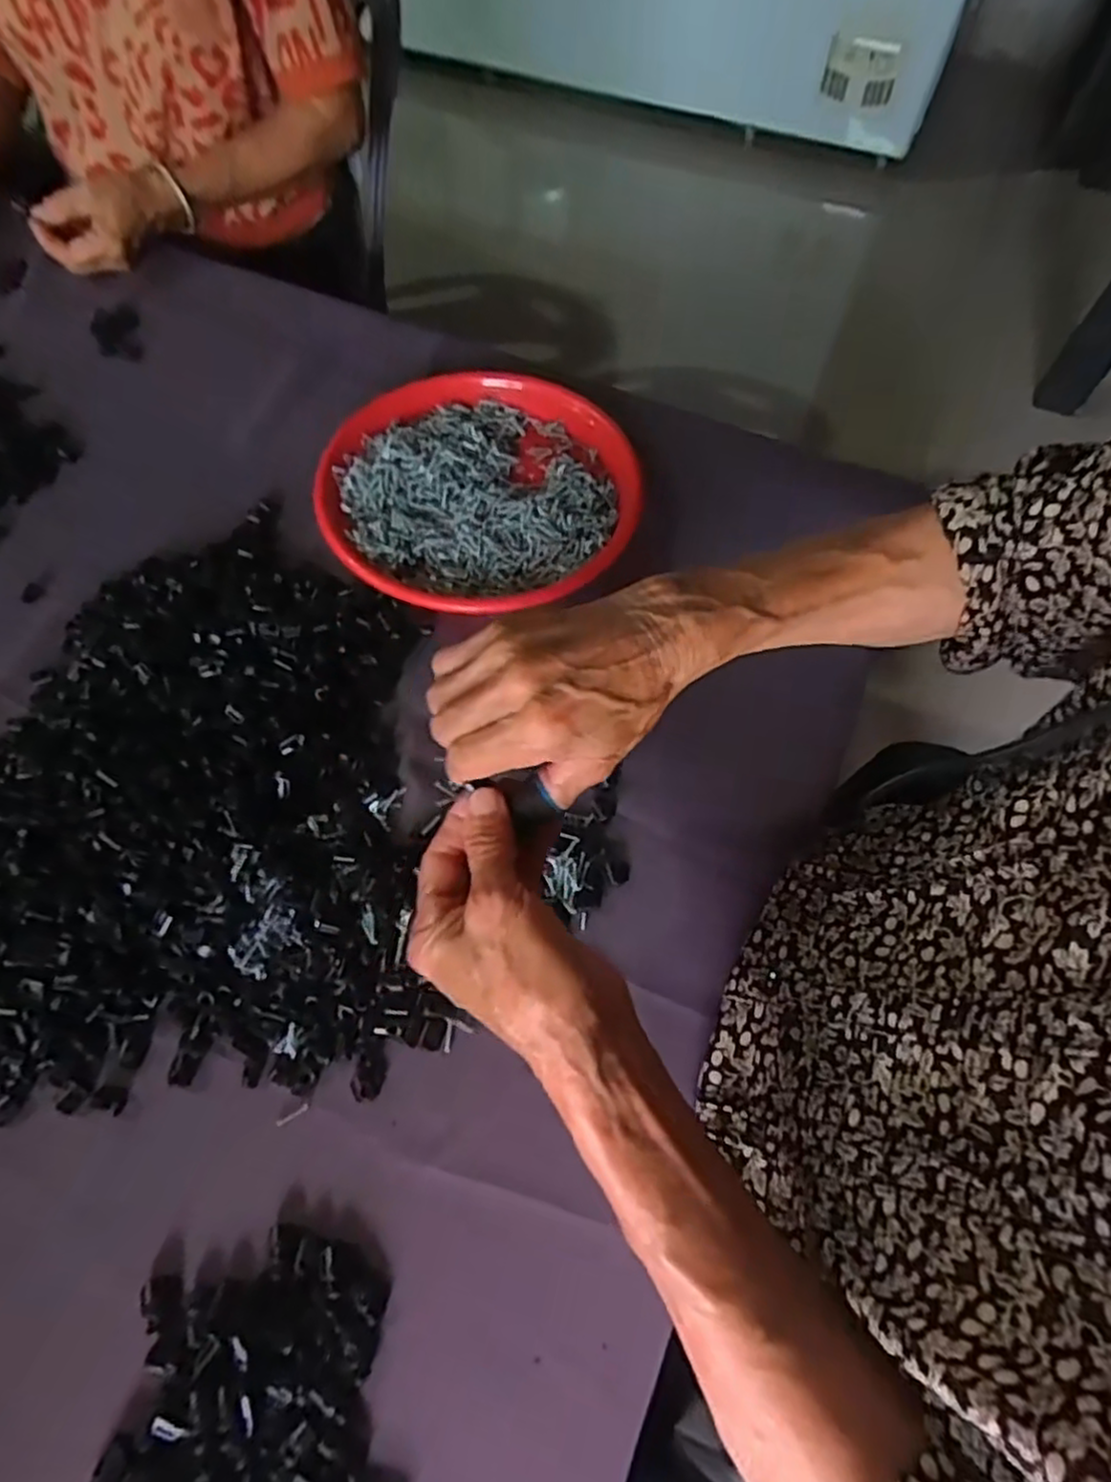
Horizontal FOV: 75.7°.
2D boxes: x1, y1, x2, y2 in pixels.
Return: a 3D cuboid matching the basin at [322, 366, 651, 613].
[{"bbox_3d":[-0.057,-0.192,0.549,0.229,0.038,0.233,1,62,-3],"label":"basin"}]

